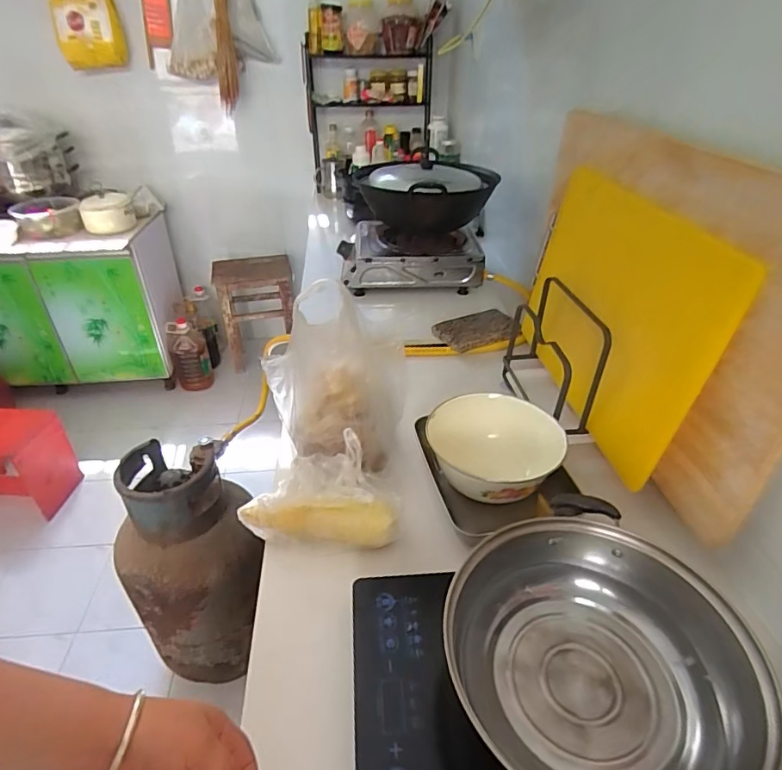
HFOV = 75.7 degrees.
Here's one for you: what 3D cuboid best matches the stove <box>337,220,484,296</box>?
[{"bbox_3d":[0.047,-0.369,1.394,0.370,0.128,0.298,-1,35,-2],"label":"stove"}]

